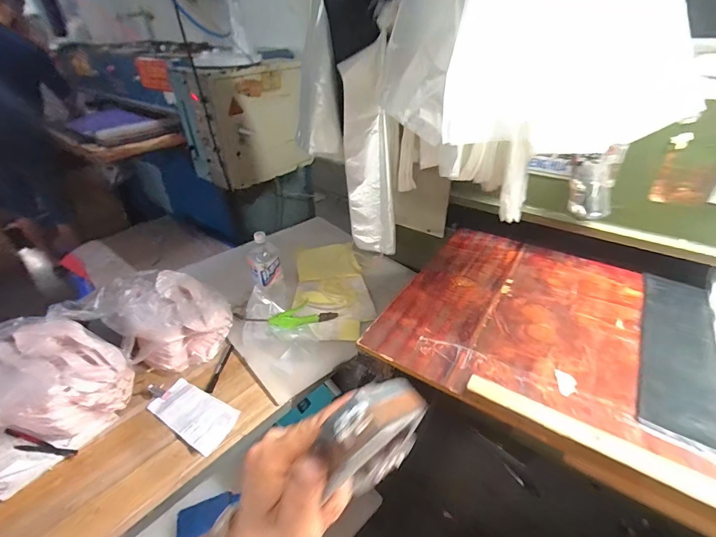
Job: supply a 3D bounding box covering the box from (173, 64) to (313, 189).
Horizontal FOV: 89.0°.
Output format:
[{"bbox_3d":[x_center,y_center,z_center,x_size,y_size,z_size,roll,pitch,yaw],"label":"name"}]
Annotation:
[{"bbox_3d":[-0.492,-0.648,1.647,0.472,0.478,0.271,-28,42,-31],"label":"box"}]

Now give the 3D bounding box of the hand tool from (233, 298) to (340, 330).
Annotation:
[{"bbox_3d":[-0.194,0.131,0.979,0.271,0.048,0.070,-6,35,-4],"label":"hand tool"}]

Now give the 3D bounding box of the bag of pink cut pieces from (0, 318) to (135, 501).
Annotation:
[{"bbox_3d":[-0.664,0.241,0.731,0.242,0.204,0.281,18,40,26],"label":"bag of pink cut pieces"}]

